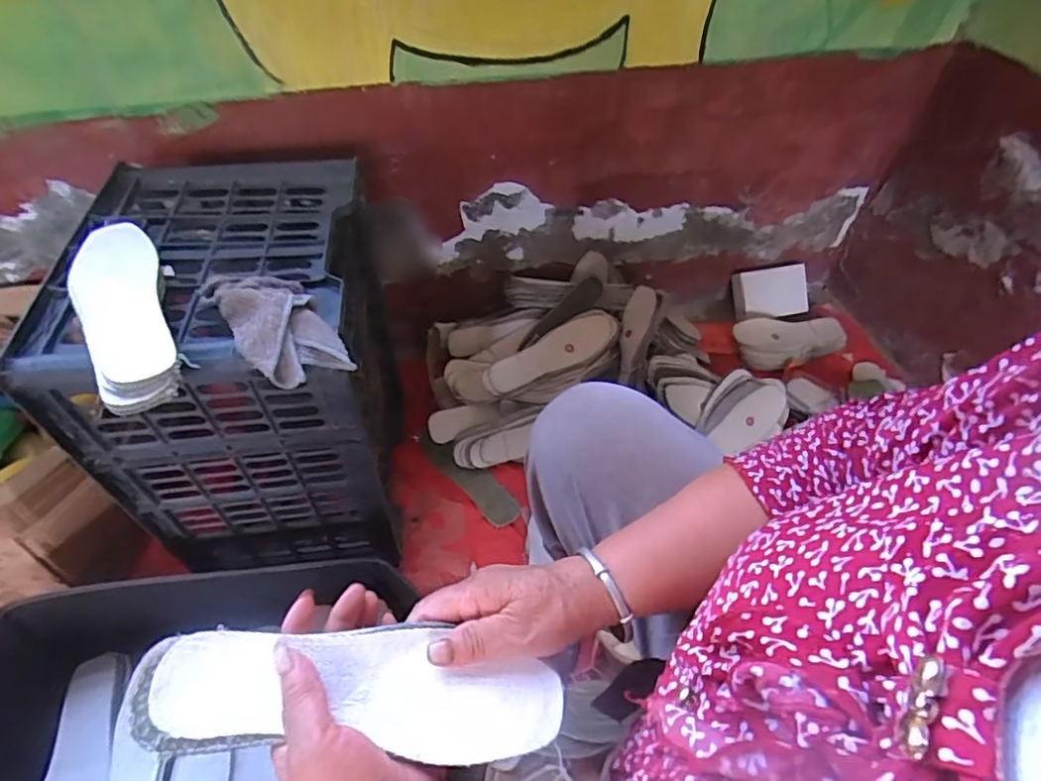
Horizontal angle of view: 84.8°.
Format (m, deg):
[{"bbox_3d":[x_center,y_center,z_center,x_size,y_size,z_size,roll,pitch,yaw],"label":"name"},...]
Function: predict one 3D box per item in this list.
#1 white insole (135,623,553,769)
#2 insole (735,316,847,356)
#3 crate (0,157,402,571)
[{"bbox_3d":[-0.086,0.166,0.322,0.214,0.020,0.061,10,47,-8],"label":"white insole"},{"bbox_3d":[0.550,-0.112,1.153,0.238,0.015,0.082,0,72,-6],"label":"insole"},{"bbox_3d":[-0.324,0.002,0.718,0.286,0.423,0.355,-7,50,-8],"label":"crate"}]

